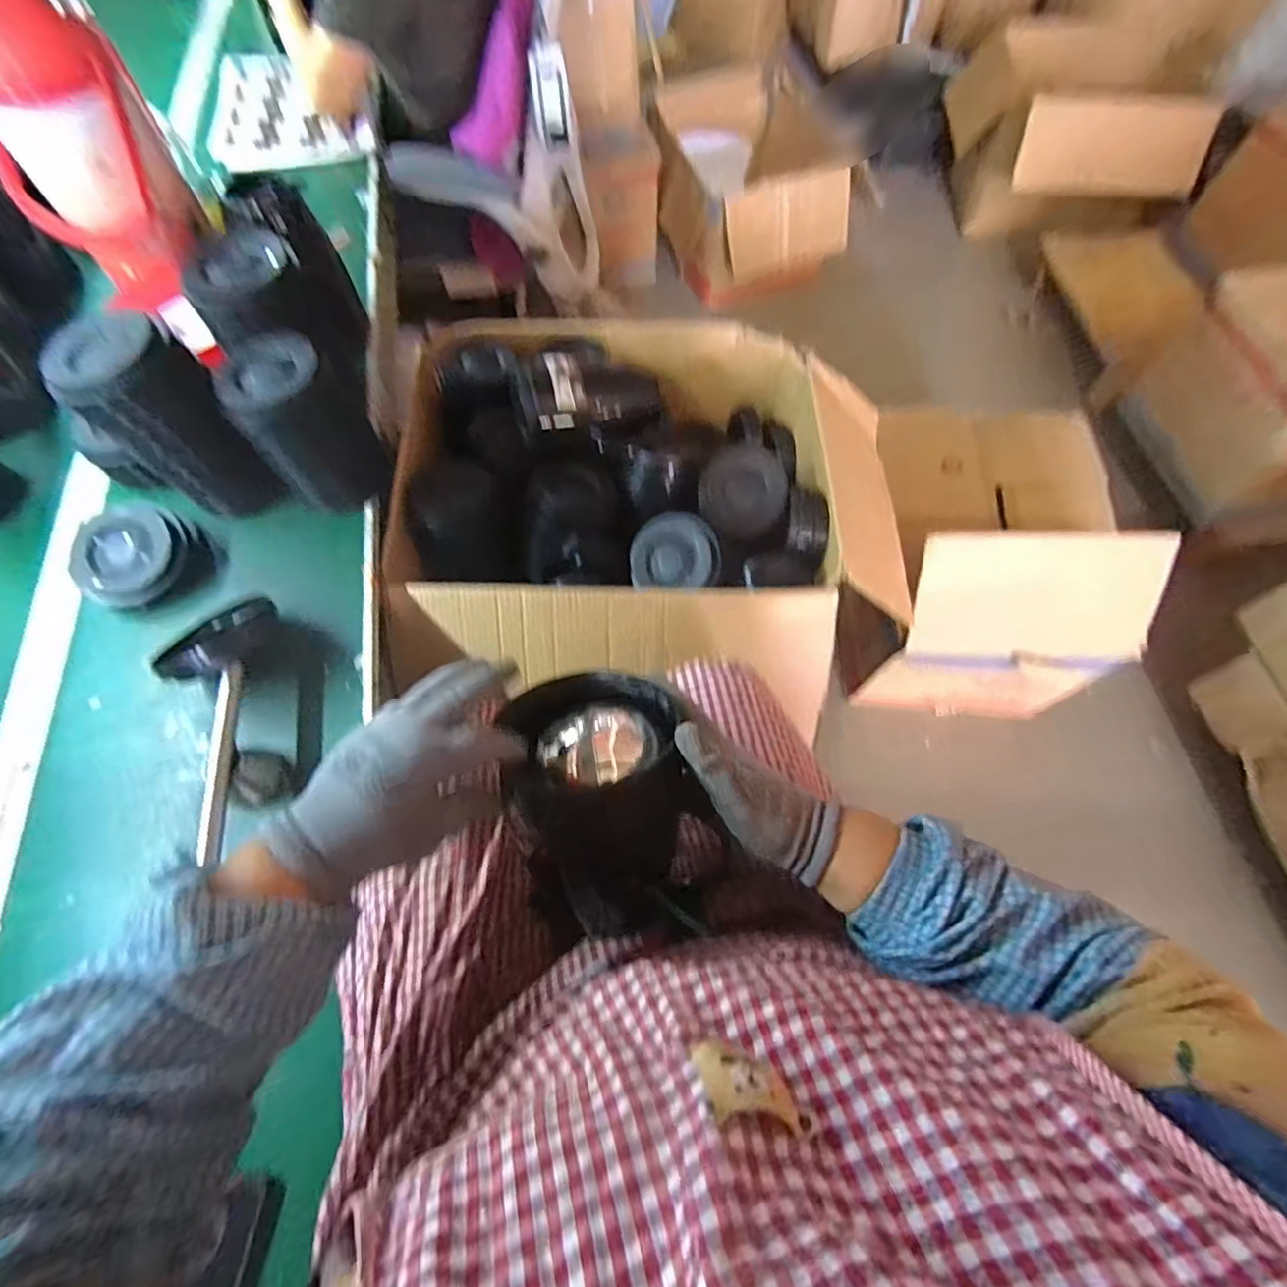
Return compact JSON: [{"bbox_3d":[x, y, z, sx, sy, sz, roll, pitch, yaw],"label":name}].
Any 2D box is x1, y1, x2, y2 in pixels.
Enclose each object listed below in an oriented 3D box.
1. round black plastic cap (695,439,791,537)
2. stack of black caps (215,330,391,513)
[{"bbox_3d":[0.135,-0.209,0.807,0.123,0.022,0.120,-15,104,8],"label":"round black plastic cap"},{"bbox_3d":[-0.396,-0.263,0.701,0.115,0.169,0.126,-33,69,-14],"label":"stack of black caps"}]

